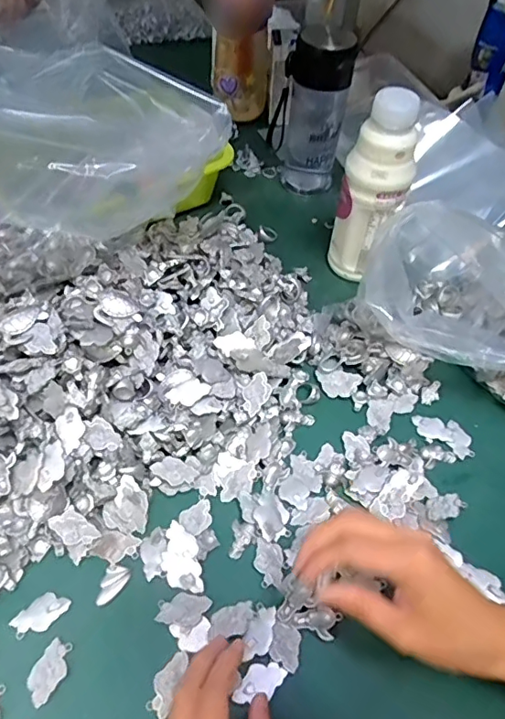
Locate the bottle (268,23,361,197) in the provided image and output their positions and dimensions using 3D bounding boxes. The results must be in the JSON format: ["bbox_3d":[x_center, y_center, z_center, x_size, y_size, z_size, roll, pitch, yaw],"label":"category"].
[{"bbox_3d":[0.068,-0.299,0.638,0.081,0.187,0.072,4,52,-1],"label":"bottle"}]

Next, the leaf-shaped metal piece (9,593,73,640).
[{"bbox_3d":[-0.150,0.180,0.372,0.038,0.004,0.022,-35,62,-27],"label":"leaf-shaped metal piece"}]

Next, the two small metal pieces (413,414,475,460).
[{"bbox_3d":[0.174,0.067,0.477,0.056,0.004,0.031,20,53,11],"label":"two small metal pieces"}]

